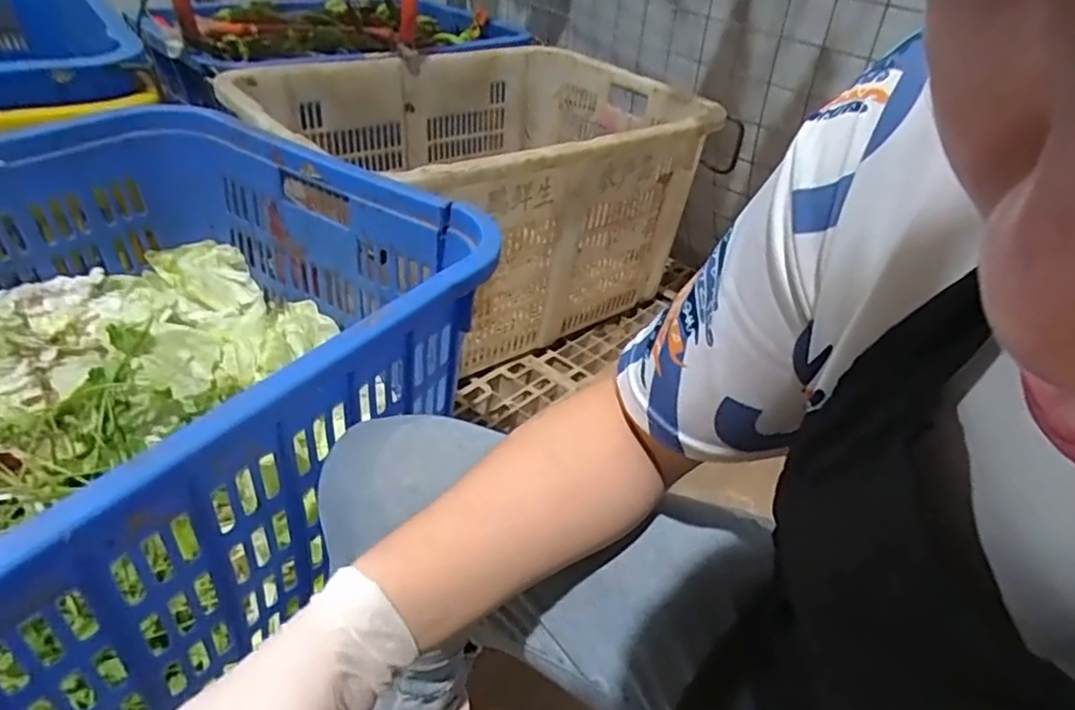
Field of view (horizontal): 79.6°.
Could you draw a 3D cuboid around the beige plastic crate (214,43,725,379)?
[{"bbox_3d":[-0.082,-0.269,1.101,0.686,0.352,0.476,-24,47,-35],"label":"beige plastic crate"}]

